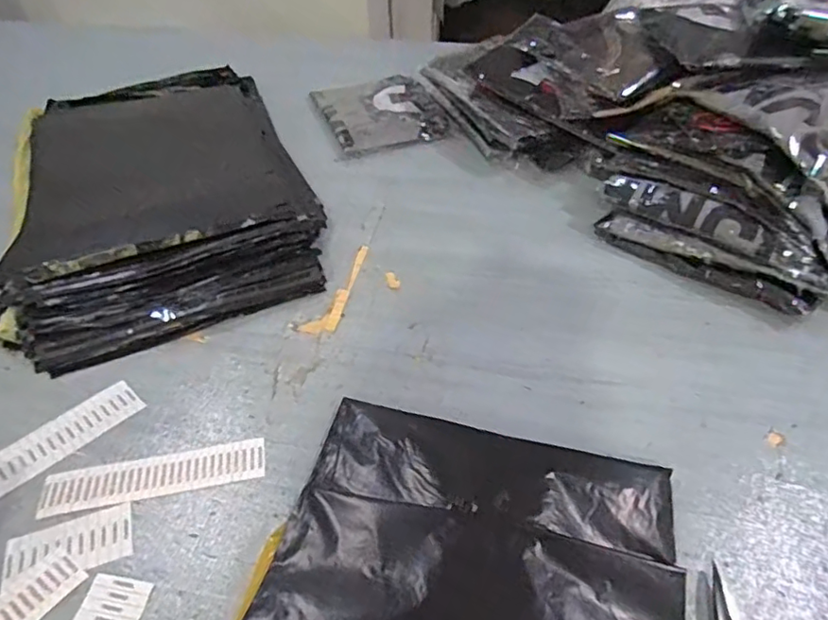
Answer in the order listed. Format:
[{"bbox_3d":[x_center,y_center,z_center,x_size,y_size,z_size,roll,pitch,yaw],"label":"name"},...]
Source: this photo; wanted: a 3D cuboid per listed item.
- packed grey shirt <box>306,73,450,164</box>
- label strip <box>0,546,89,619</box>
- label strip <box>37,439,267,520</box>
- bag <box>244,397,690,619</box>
[{"bbox_3d":[-0.056,-0.317,0.931,0.187,0.026,0.214,-14,45,-12],"label":"packed grey shirt"},{"bbox_3d":[-0.268,0.201,0.406,0.037,0.006,0.064,25,50,25],"label":"label strip"},{"bbox_3d":[-0.210,0.134,0.472,0.172,0.004,0.039,-10,45,-8],"label":"label strip"},{"bbox_3d":[0.046,0.171,0.409,0.276,0.027,0.190,10,45,12],"label":"bag"}]

